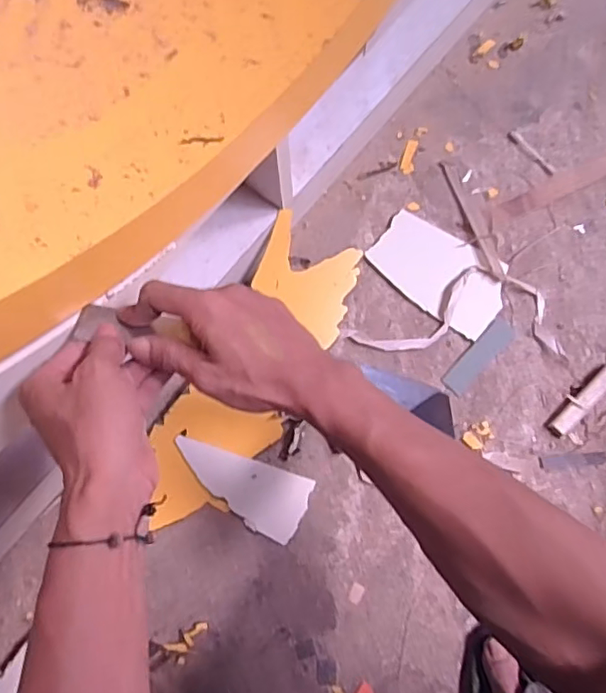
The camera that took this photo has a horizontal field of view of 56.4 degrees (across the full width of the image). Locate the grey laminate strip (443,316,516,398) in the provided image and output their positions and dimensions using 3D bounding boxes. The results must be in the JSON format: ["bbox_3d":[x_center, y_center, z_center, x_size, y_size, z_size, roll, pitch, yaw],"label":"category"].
[{"bbox_3d":[0.211,0.009,0.672,0.029,0.004,0.113,42,80,10],"label":"grey laminate strip"}]

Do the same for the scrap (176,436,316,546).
[{"bbox_3d":[-0.073,0.159,0.636,0.156,0.005,0.072,20,81,5],"label":"scrap"}]

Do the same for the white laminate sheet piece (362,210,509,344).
[{"bbox_3d":[0.170,-0.094,0.704,0.168,0.008,0.104,34,79,8],"label":"white laminate sheet piece"}]

